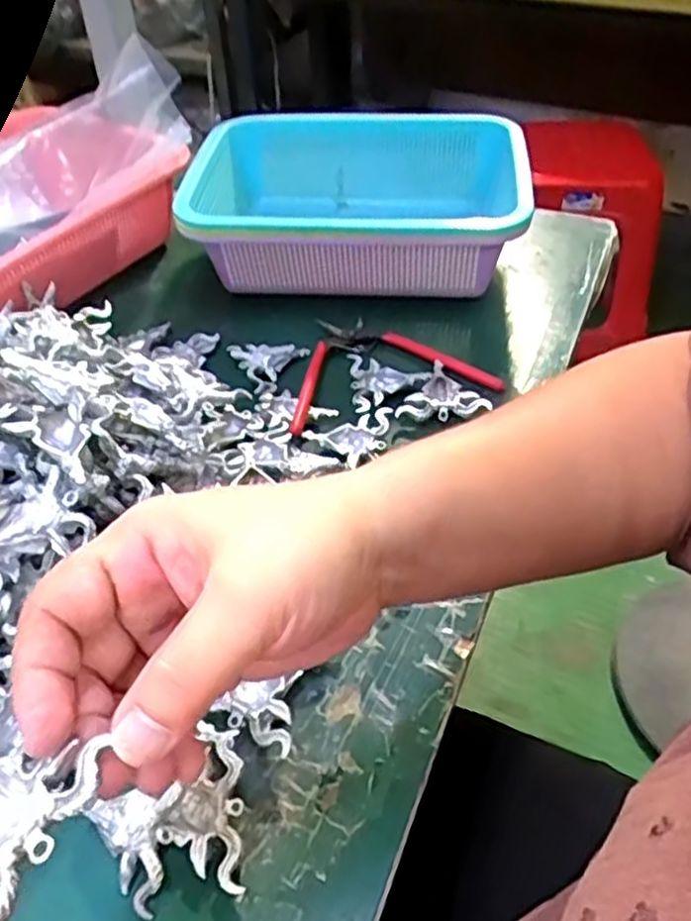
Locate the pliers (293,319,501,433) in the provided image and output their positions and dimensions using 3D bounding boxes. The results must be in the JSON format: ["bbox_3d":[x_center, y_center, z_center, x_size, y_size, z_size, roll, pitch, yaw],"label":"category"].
[{"bbox_3d":[0.021,-0.073,0.526,0.148,0.008,0.116,-14,46,-11],"label":"pliers"}]

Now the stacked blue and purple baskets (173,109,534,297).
[{"bbox_3d":[0.009,-0.204,0.600,0.257,0.087,0.192,3,45,6],"label":"stacked blue and purple baskets"}]

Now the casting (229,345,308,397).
[{"bbox_3d":[-0.058,-0.069,0.524,0.057,0.010,0.053,0,45,3],"label":"casting"}]

